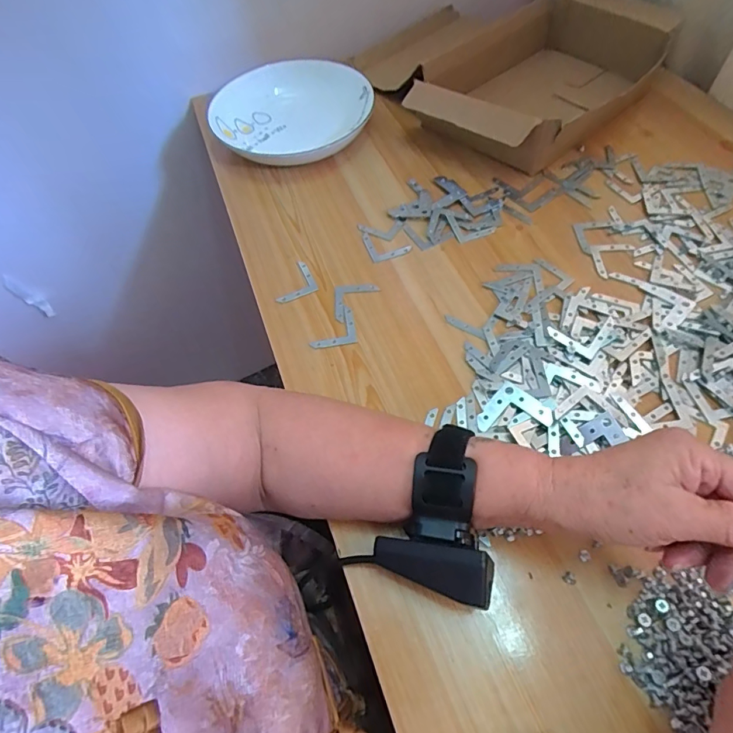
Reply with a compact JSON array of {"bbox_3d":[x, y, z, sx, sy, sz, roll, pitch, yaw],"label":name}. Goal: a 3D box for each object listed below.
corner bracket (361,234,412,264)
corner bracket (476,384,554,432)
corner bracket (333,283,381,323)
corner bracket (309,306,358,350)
[{"bbox_3d":[0.021,-0.125,0.461,0.041,0.005,0.038,-17,59,-7],"label":"corner bracket"},{"bbox_3d":[0.114,0.040,0.344,0.045,0.004,0.044,-44,58,-10],"label":"corner bracket"},{"bbox_3d":[-0.009,-0.061,0.421,0.042,0.004,0.041,-3,59,2],"label":"corner bracket"},{"bbox_3d":[-0.031,-0.035,0.406,0.041,0.004,0.041,-9,59,-2],"label":"corner bracket"}]

